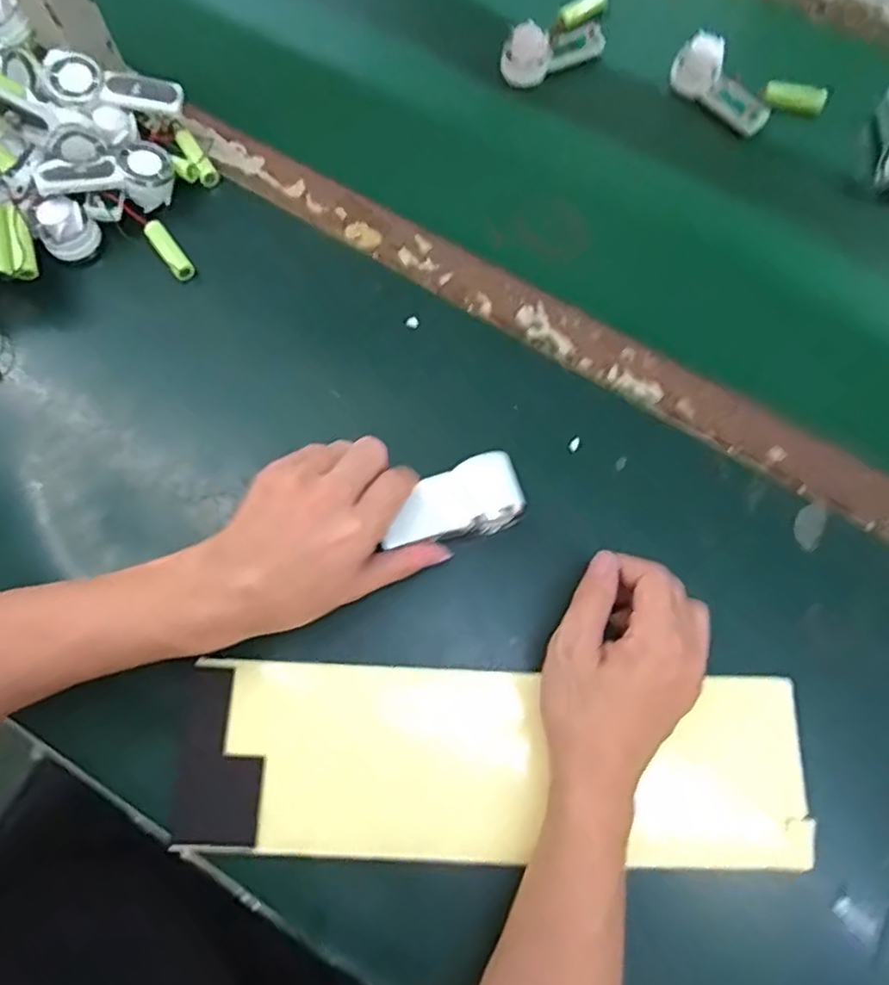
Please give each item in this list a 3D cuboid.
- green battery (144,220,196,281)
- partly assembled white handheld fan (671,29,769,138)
[{"bbox_3d":[-0.209,-0.184,0.501,0.016,0.014,0.054,-34,76,-11],"label":"green battery"},{"bbox_3d":[0.234,-0.341,0.559,0.092,0.028,0.036,45,77,-1],"label":"partly assembled white handheld fan"}]

